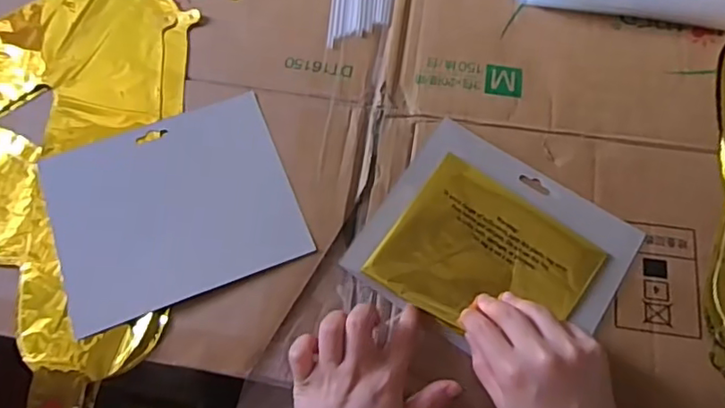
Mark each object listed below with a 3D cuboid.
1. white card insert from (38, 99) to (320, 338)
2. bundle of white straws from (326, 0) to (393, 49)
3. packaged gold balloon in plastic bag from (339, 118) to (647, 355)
[{"bbox_3d":[-0.158,0.002,0.498,0.191,0.005,0.162,-22,69,-9],"label":"white card insert"},{"bbox_3d":[0.001,-0.196,0.582,0.062,0.004,0.100,3,67,2],"label":"bundle of white straws"},{"bbox_3d":[0.108,0.035,0.483,0.190,0.020,0.162,32,71,13],"label":"packaged gold balloon in plastic bag"}]

